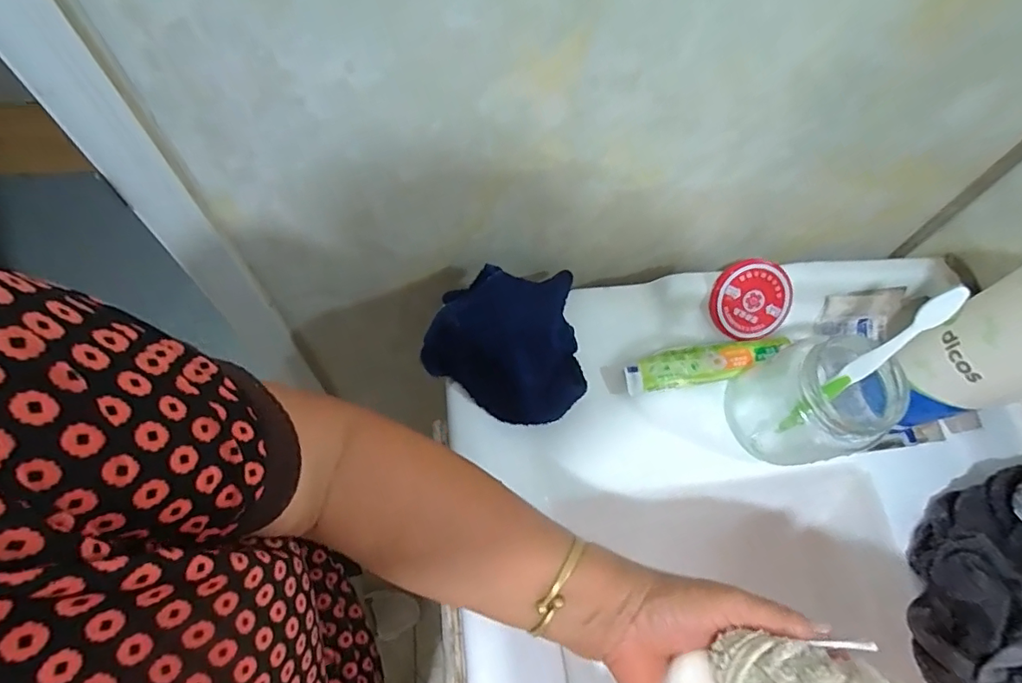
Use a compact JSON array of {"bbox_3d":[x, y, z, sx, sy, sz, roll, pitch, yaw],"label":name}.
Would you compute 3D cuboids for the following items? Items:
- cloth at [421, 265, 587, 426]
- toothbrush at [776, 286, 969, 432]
[{"bbox_3d":[-0.005,-0.003,0.399,0.121,0.083,0.115,-5,64,-6],"label":"cloth"},{"bbox_3d":[0.236,0.019,0.349,0.013,0.146,0.020,47,43,18],"label":"toothbrush"}]

